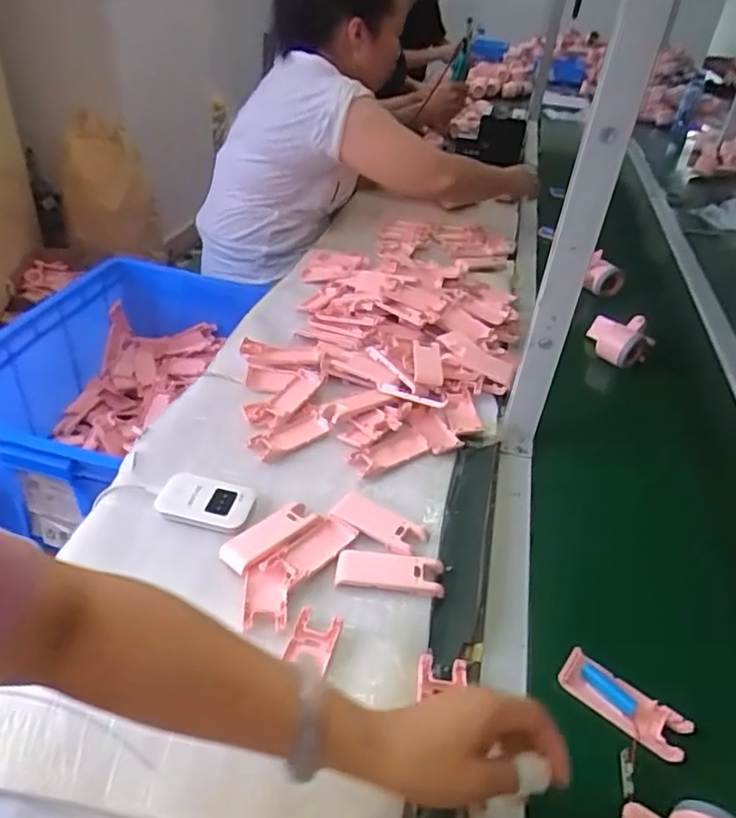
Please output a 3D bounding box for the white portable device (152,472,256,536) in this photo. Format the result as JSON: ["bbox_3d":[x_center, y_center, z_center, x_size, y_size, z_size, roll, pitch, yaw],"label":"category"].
[{"bbox_3d":[-0.171,0.098,0.650,0.103,0.009,0.064,12,38,10],"label":"white portable device"}]

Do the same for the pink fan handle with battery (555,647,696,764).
[{"bbox_3d":[0.216,0.249,0.522,0.105,0.017,0.039,28,43,27],"label":"pink fan handle with battery"}]

